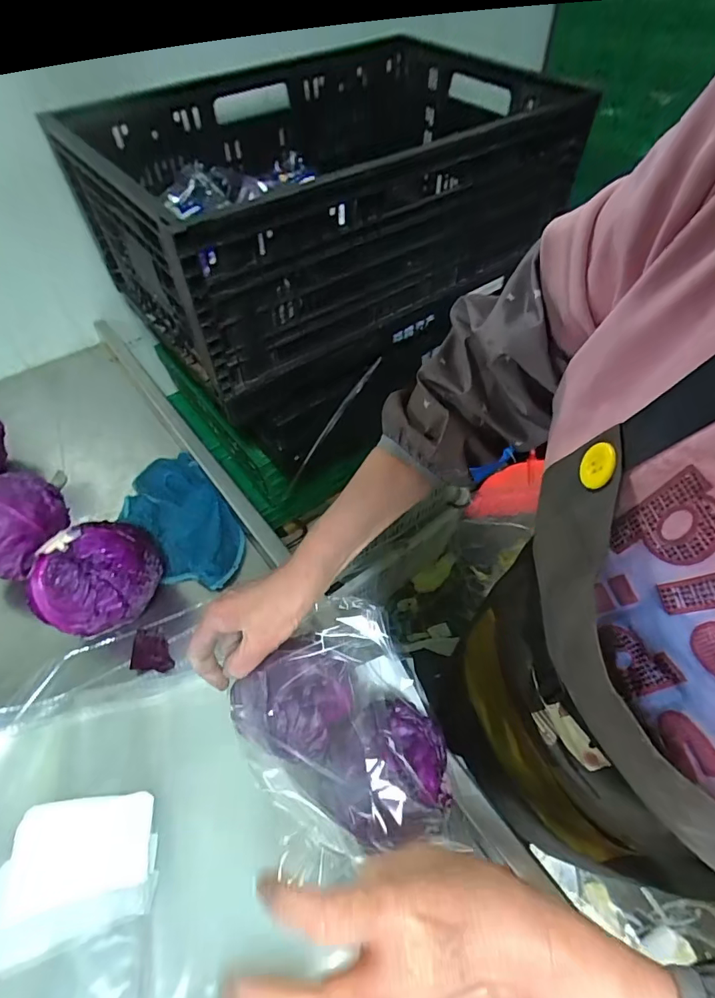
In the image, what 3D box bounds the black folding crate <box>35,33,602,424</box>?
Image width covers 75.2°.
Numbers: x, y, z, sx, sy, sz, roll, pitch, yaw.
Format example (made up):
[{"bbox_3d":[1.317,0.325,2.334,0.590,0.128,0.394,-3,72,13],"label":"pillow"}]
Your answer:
[{"bbox_3d":[-0.036,-0.400,0.665,0.563,0.235,0.383,-30,55,-20],"label":"black folding crate"}]

